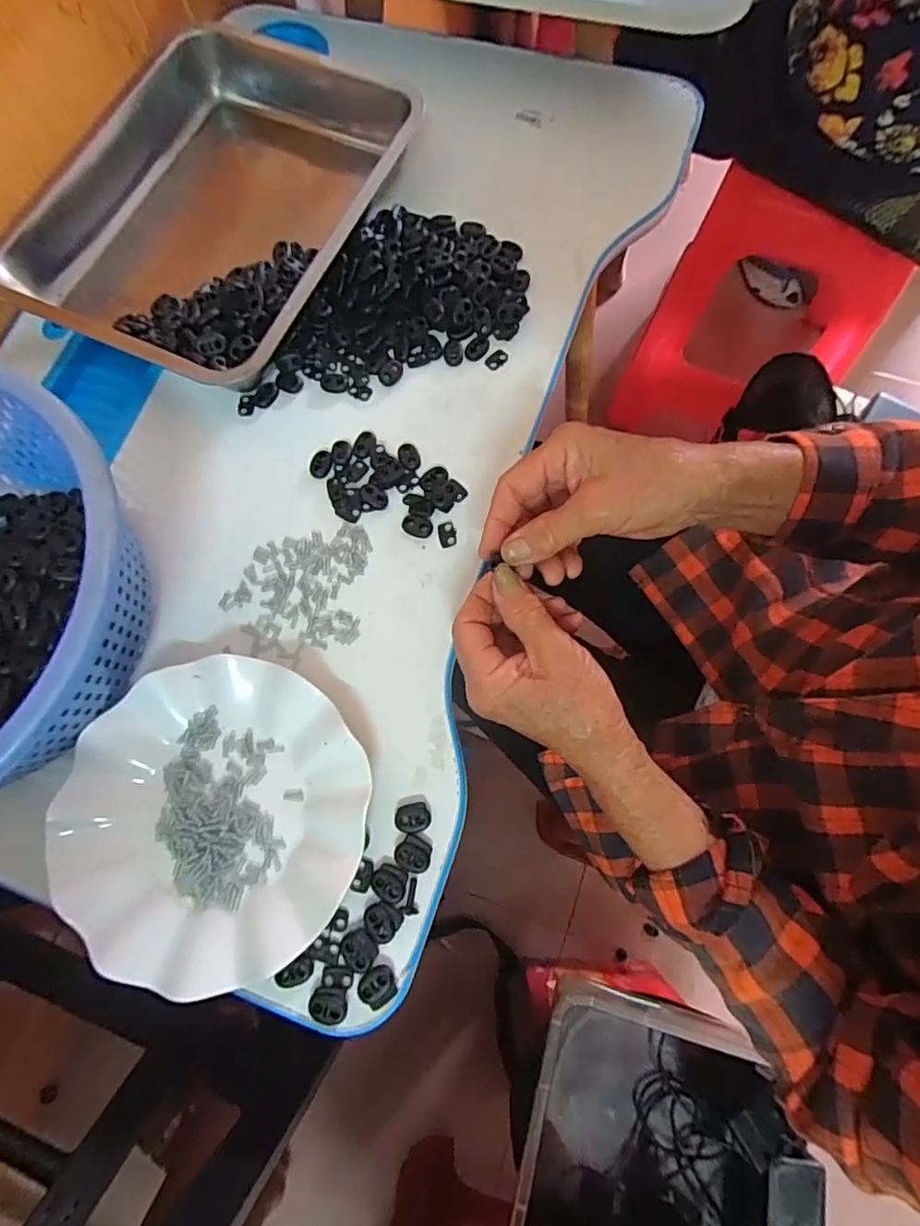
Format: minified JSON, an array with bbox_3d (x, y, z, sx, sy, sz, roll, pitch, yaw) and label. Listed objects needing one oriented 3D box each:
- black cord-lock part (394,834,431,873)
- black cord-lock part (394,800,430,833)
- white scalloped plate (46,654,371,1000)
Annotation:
[{"bbox_3d":[-0.028,0.144,0.332,0.020,0.004,0.019,-1,73,2],"label":"black cord-lock part"},{"bbox_3d":[-0.029,0.123,0.338,0.021,0.004,0.017,-13,73,-2],"label":"black cord-lock part"},{"bbox_3d":[-0.147,0.120,0.336,0.176,0.020,0.178,-1,73,2],"label":"white scalloped plate"}]

